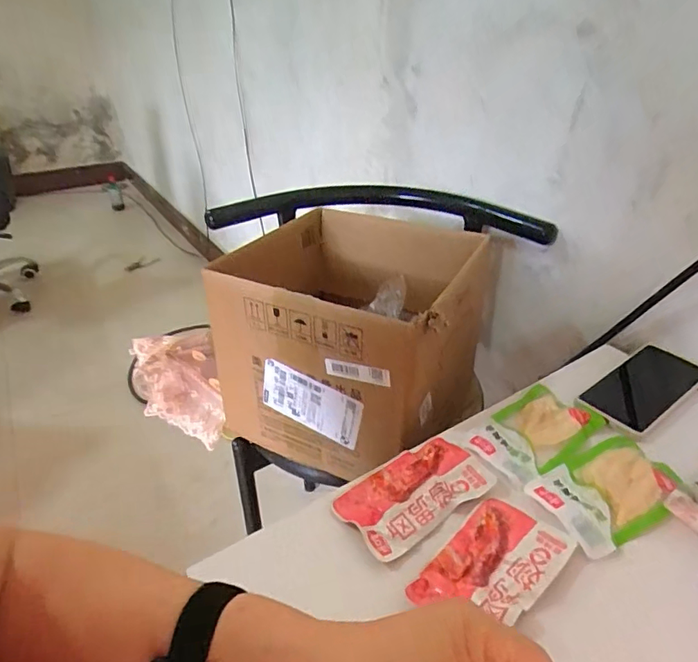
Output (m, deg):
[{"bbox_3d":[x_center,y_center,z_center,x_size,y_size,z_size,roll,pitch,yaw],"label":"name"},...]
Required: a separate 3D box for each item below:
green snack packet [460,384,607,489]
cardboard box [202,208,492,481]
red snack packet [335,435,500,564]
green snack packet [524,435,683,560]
[{"bbox_3d":[0.185,0.100,0.512,0.141,0.007,0.079,-24,39,-32],"label":"green snack packet"},{"bbox_3d":[0.041,-0.020,0.708,0.256,0.230,0.370,14,35,23],"label":"cardboard box"},{"bbox_3d":[0.059,0.138,0.450,0.132,0.011,0.074,-22,38,-30],"label":"red snack packet"},{"bbox_3d":[0.230,0.138,0.448,0.130,0.010,0.081,-16,35,-22],"label":"green snack packet"}]

